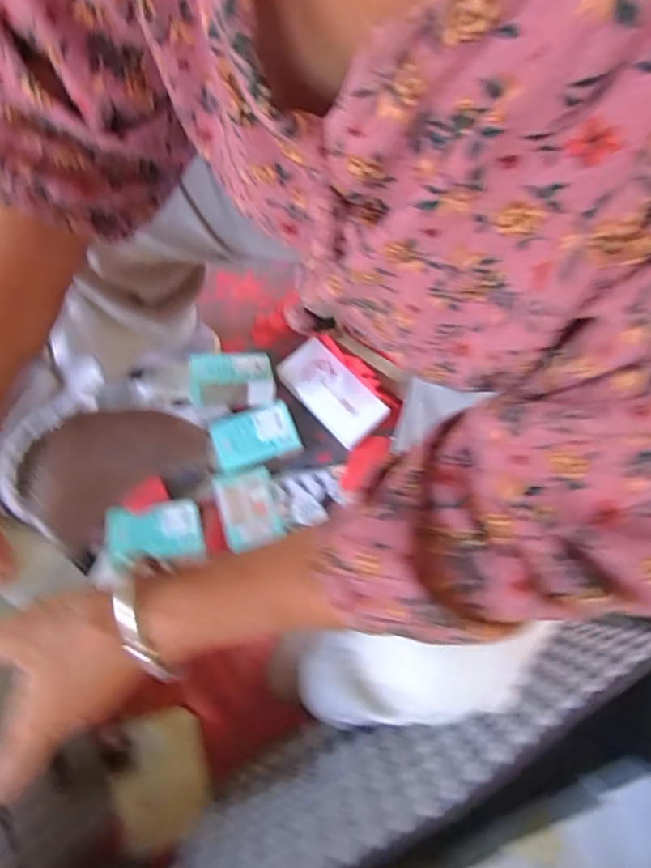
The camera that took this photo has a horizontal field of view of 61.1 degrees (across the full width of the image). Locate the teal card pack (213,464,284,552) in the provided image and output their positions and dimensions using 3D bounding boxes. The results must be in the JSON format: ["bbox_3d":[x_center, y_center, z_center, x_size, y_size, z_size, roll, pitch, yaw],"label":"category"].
[{"bbox_3d":[-0.105,0.097,0.734,0.076,0.023,0.098,-15,75,-3],"label":"teal card pack"}]

